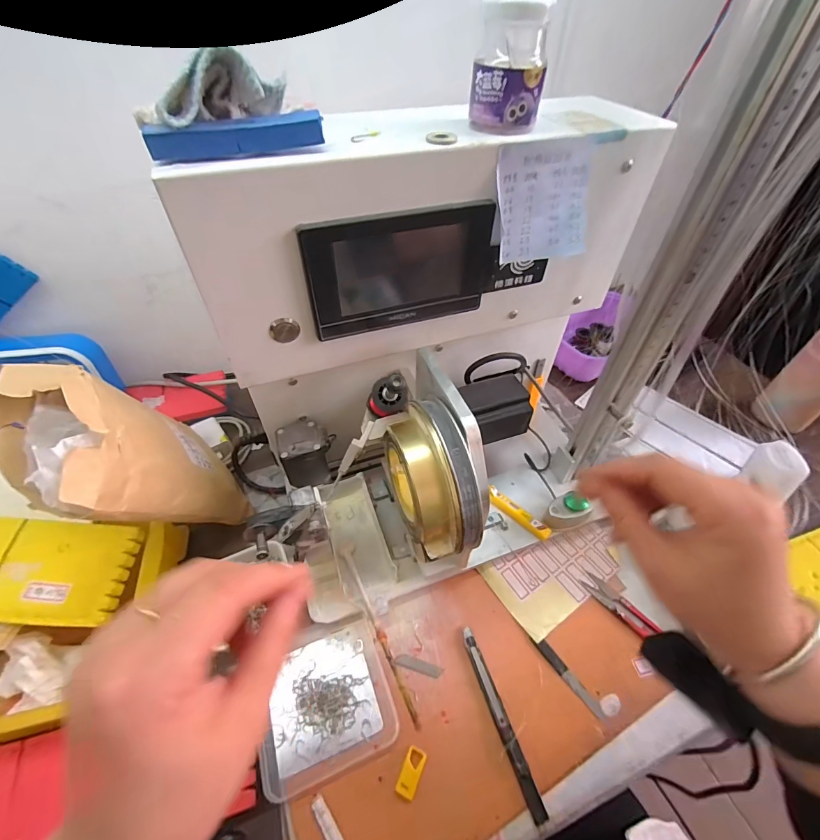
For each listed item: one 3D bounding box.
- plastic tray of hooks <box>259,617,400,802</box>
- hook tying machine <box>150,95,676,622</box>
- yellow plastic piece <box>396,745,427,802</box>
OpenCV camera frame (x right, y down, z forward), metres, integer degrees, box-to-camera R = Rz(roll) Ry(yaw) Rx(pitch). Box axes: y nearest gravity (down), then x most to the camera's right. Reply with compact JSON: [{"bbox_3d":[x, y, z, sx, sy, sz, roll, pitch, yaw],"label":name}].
[{"bbox_3d":[-0.072,0.236,0.335,0.105,0.011,0.099,-15,50,-15],"label":"plastic tray of hooks"},{"bbox_3d":[0.039,-0.021,0.339,0.355,0.338,0.211,-18,51,-16],"label":"hook tying machine"},{"bbox_3d":[0.001,0.267,0.301,0.015,0.004,0.031,26,40,11],"label":"yellow plastic piece"}]

